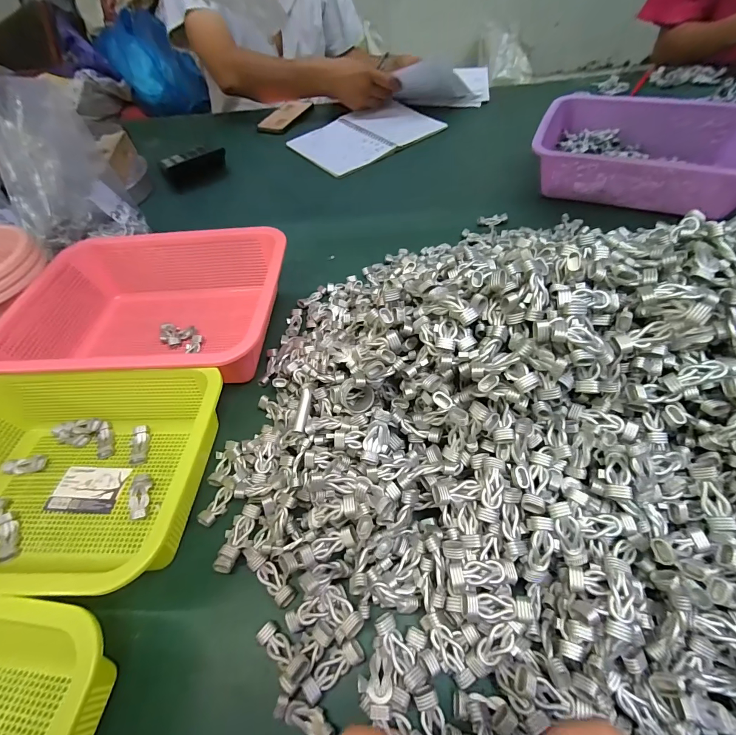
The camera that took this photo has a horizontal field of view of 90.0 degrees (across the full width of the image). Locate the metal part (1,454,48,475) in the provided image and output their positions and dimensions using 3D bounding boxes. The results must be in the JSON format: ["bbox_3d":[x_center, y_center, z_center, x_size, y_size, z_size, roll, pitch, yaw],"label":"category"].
[{"bbox_3d":[-0.343,0.097,0.368,0.038,0.008,0.016,-10,50,-4],"label":"metal part"}]

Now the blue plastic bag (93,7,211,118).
[{"bbox_3d":[-0.741,-1.050,1.283,0.279,0.228,0.236,26,61,24],"label":"blue plastic bag"}]

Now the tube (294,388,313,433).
[{"bbox_3d":[-0.058,0.038,0.334,0.010,0.006,0.042,3,63,7],"label":"tube"}]

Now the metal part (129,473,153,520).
[{"bbox_3d":[-0.208,0.115,0.338,0.017,0.010,0.046,-21,51,-13],"label":"metal part"}]

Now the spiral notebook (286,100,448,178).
[{"bbox_3d":[-0.006,-0.488,0.771,0.267,0.013,0.193,-35,61,-13],"label":"spiral notebook"}]

